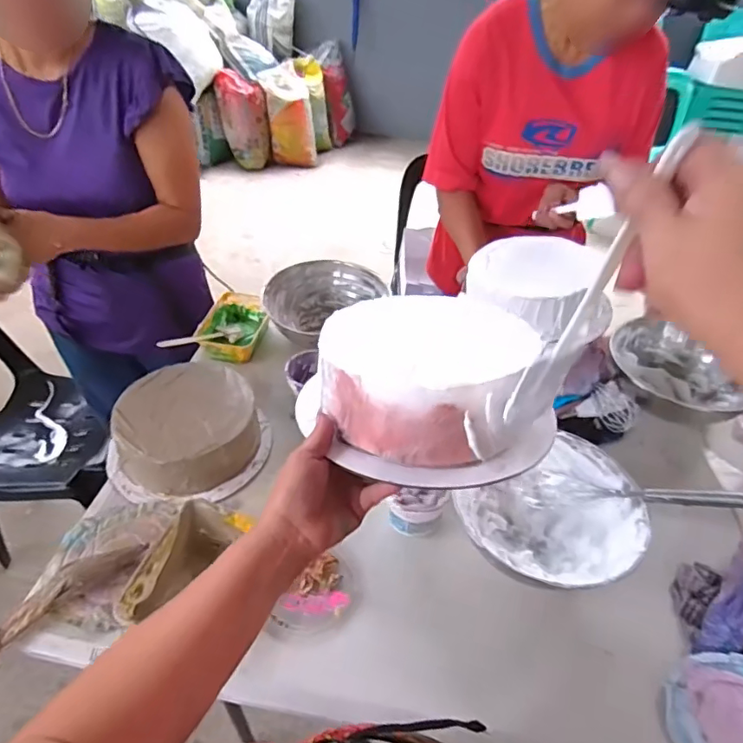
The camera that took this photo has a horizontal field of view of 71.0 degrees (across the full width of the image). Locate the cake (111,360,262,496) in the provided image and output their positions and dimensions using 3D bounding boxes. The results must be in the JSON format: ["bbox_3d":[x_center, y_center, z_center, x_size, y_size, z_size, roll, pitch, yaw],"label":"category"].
[{"bbox_3d":[-0.278,0.080,0.796,0.200,0.077,0.198,-11,44,-13],"label":"cake"}]

